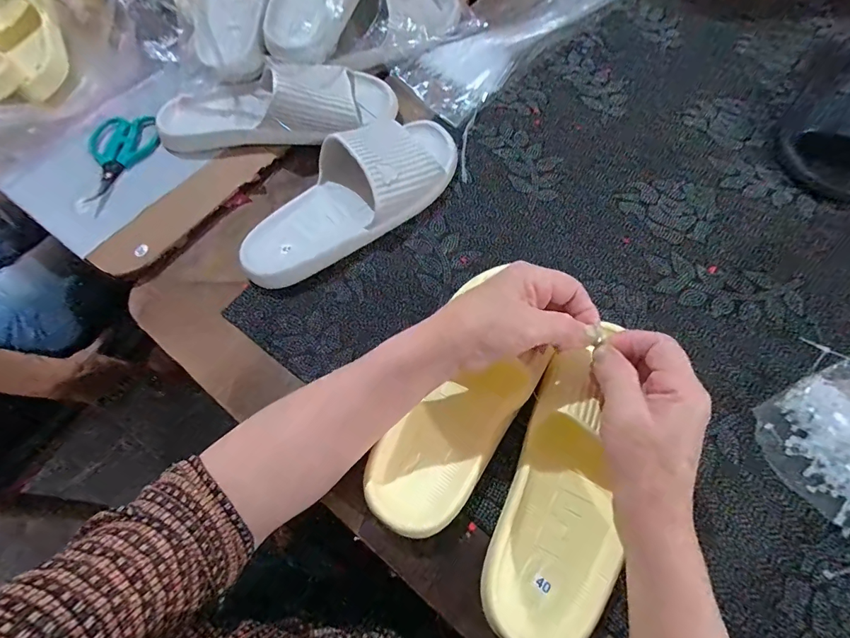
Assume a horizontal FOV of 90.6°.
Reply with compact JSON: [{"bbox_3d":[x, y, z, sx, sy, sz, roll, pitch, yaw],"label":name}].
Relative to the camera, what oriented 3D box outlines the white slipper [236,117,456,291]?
[{"bbox_3d":[-0.082,-0.147,0.455,0.279,0.063,0.129,-37,68,-14],"label":"white slipper"}]

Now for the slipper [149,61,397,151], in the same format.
[{"bbox_3d":[-0.182,-0.266,0.492,0.281,0.070,0.093,-9,64,-2],"label":"slipper"}]

